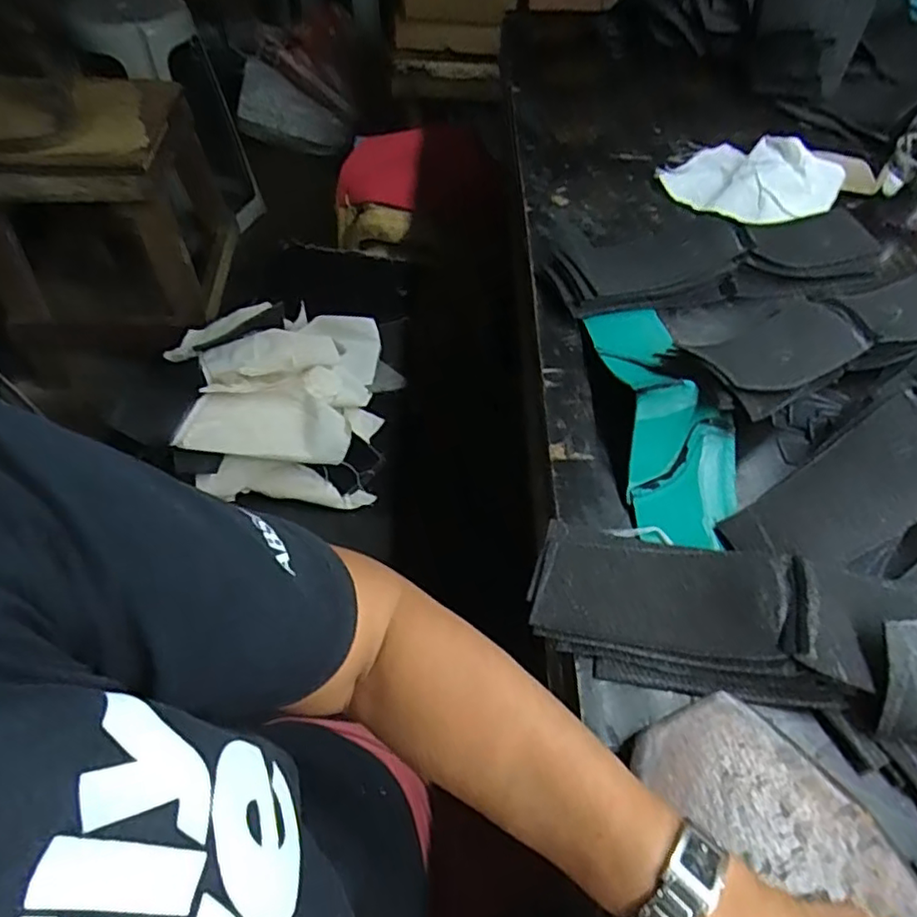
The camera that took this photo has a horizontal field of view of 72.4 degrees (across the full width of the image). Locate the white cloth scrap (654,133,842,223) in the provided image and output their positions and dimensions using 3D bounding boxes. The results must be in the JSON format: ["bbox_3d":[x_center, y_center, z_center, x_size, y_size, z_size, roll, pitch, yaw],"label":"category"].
[{"bbox_3d":[0.332,-0.325,0.714,0.178,0.044,0.158,-23,58,-18],"label":"white cloth scrap"}]

